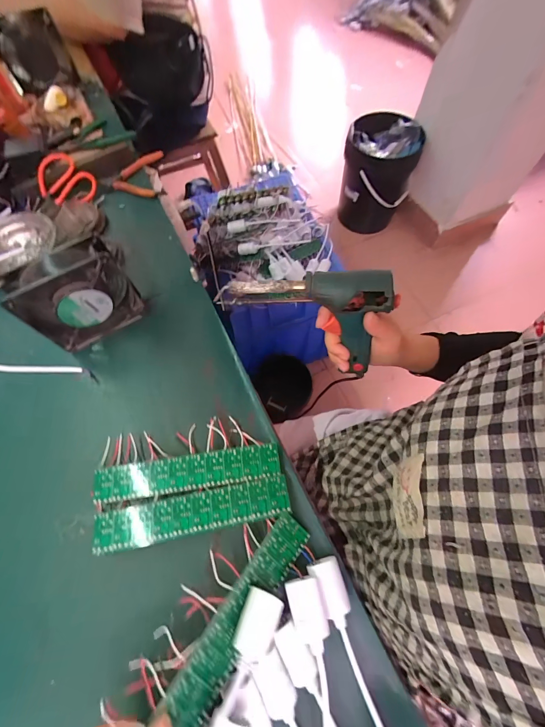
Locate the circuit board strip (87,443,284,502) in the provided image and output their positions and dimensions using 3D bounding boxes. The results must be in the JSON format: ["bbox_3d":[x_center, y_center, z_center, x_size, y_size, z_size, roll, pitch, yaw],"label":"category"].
[{"bbox_3d":[-0.094,0.122,0.352,0.200,0.020,0.036,-8,65,-2],"label":"circuit board strip"}]

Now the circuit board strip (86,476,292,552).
[{"bbox_3d":[-0.083,0.159,0.333,0.200,0.019,0.039,-11,65,-4],"label":"circuit board strip"}]

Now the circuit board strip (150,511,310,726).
[{"bbox_3d":[-0.027,0.224,0.278,0.039,0.007,0.181,42,61,-1],"label":"circuit board strip"}]

